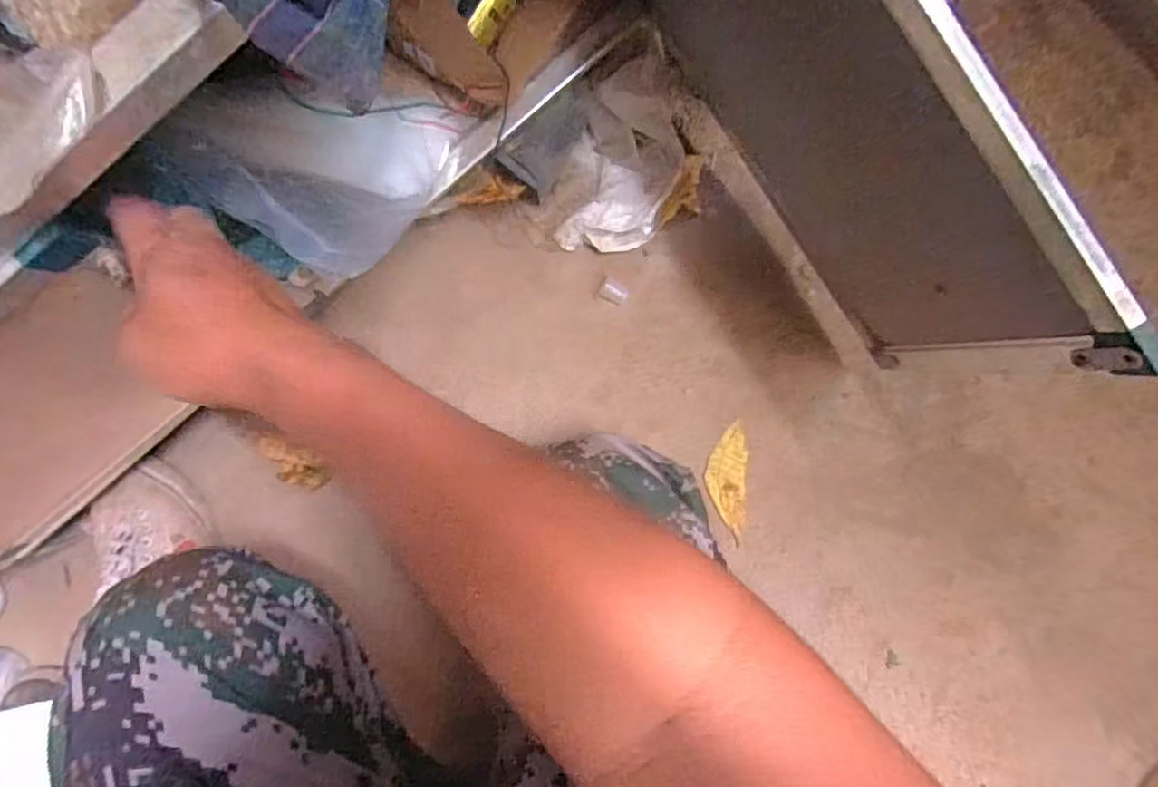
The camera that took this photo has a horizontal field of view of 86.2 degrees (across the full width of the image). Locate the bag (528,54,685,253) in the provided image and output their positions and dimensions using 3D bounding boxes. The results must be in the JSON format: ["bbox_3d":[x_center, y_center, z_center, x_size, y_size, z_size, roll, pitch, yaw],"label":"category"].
[{"bbox_3d":[0.031,-0.222,0.590,0.135,0.045,0.186,28,92,6],"label":"bag"}]

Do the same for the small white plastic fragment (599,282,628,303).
[{"bbox_3d":[0.035,-0.100,0.616,0.027,0.006,0.016,27,92,6],"label":"small white plastic fragment"}]

